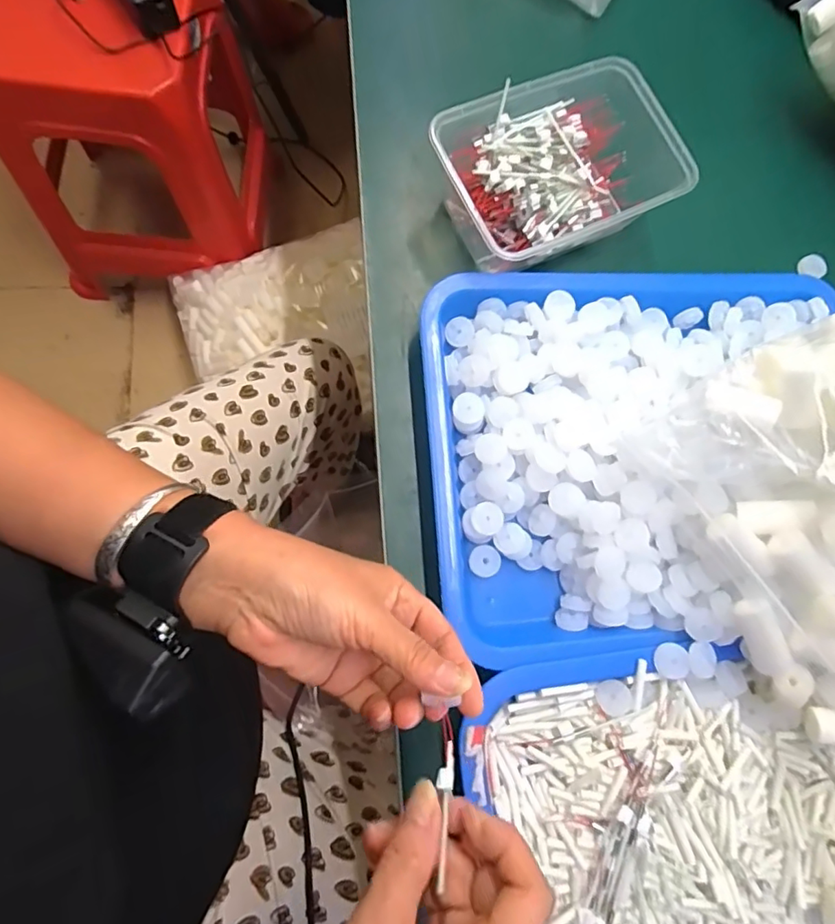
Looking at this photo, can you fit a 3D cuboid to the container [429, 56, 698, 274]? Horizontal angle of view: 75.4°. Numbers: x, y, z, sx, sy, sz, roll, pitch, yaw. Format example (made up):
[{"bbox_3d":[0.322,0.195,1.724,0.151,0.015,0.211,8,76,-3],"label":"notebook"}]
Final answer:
[{"bbox_3d":[0.101,-0.209,0.388,0.178,0.053,0.116,-23,82,-11],"label":"container"}]

